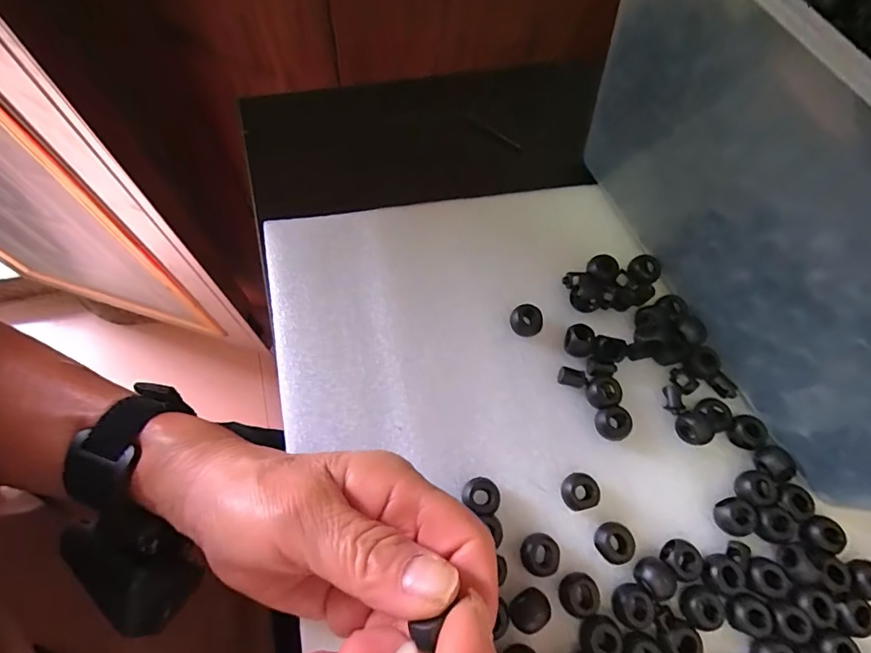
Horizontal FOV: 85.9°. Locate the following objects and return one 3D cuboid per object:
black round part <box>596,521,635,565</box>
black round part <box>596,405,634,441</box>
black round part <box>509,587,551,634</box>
[{"bbox_3d":[0.089,0.109,0.236,0.017,0.014,0.018,2,70,-5],"label":"black round part"},{"bbox_3d":[0.099,0.054,0.260,0.016,0.013,0.018,-17,73,-11],"label":"black round part"},{"bbox_3d":[0.044,0.134,0.221,0.018,0.018,0.014,-31,76,-15],"label":"black round part"}]

